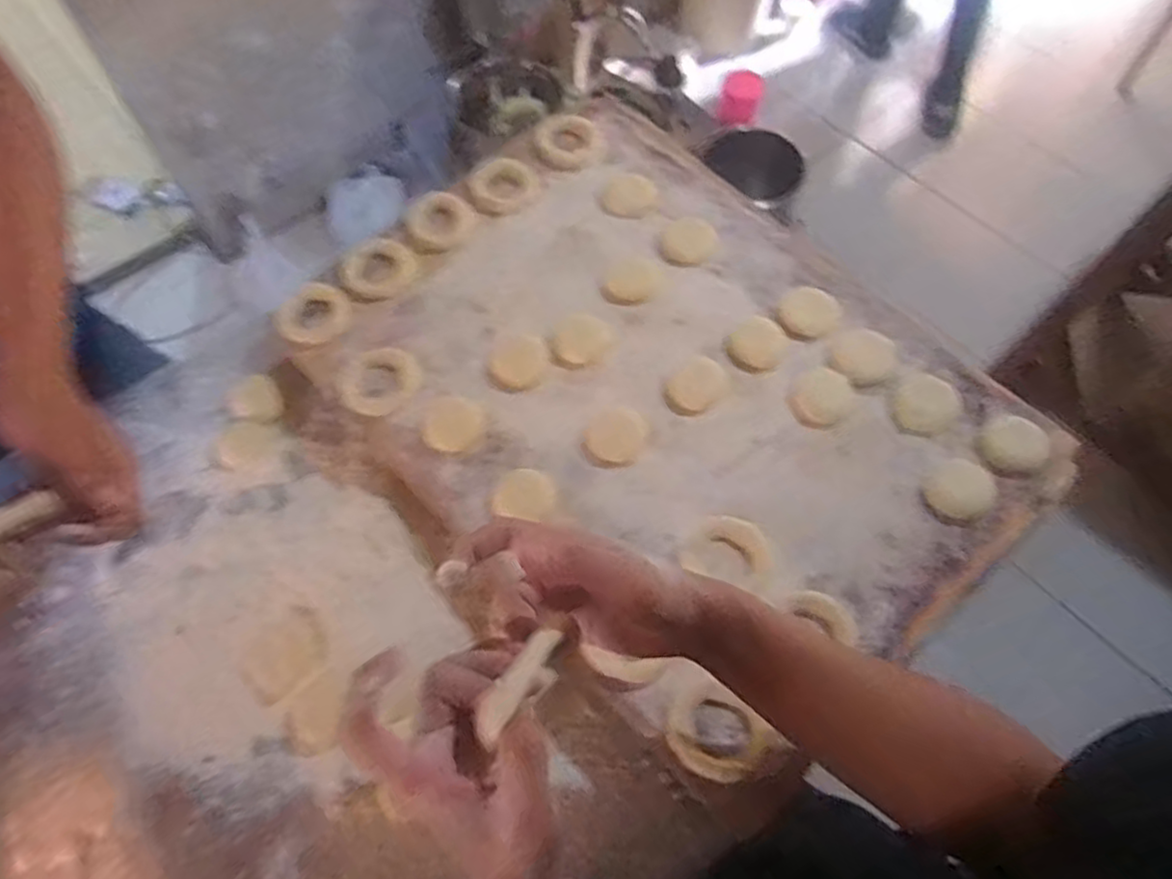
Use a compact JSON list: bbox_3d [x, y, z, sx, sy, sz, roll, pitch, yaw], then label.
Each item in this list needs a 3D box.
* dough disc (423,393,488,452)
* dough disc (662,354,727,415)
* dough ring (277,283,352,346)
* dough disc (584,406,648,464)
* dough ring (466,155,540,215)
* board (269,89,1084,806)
[{"bbox_3d":[-0.110,-0.014,0.614,0.051,0.007,0.049,0,62,-1],"label":"dough disc"},{"bbox_3d":[0.094,-0.046,0.623,0.057,0.006,0.044,-40,69,-19],"label":"dough disc"},{"bbox_3d":[-0.245,-0.115,0.662,0.056,0.014,0.064,41,69,19],"label":"dough ring"},{"bbox_3d":[0.026,-0.003,0.606,0.047,0.006,0.051,0,62,-1],"label":"dough disc"},{"bbox_3d":[-0.082,-0.254,0.726,0.069,0.010,0.065,0,62,-1],"label":"dough ring"},{"bbox_3d":[0.067,-0.062,0.643,0.449,0.032,0.575,-39,69,-19],"label":"board"}]

